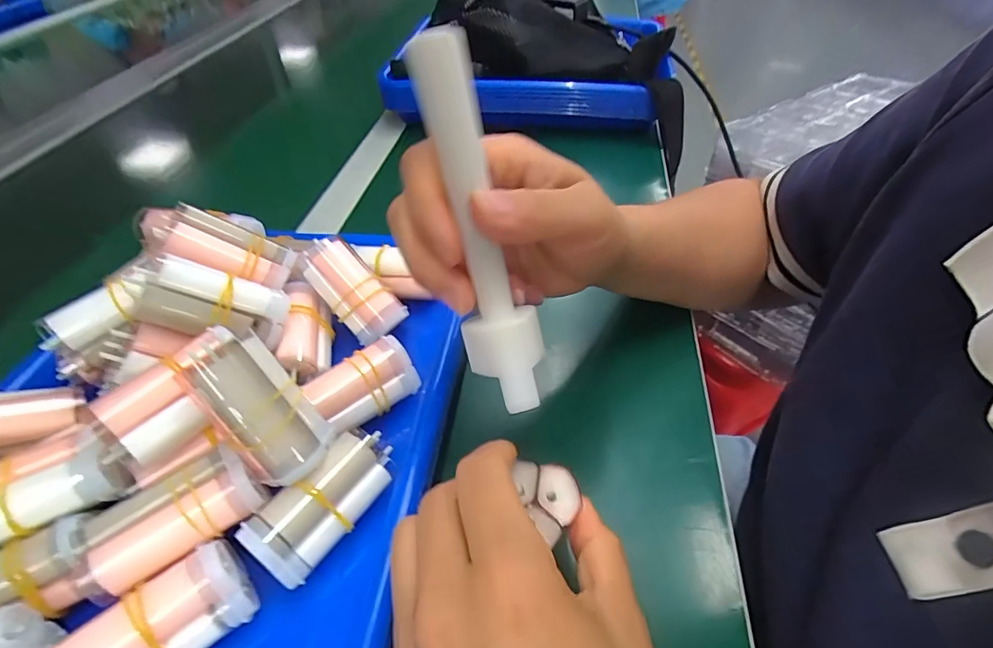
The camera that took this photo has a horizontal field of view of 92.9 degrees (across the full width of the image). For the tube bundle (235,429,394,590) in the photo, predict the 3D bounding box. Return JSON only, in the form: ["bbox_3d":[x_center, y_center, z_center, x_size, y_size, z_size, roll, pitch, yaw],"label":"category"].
[{"bbox_3d":[-0.076,0.077,0.210,0.027,0.022,0.067,26,54,26],"label":"tube bundle"}]

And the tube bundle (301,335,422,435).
[{"bbox_3d":[-0.071,0.033,0.254,0.053,0.024,0.029,-30,52,-22],"label":"tube bundle"}]

